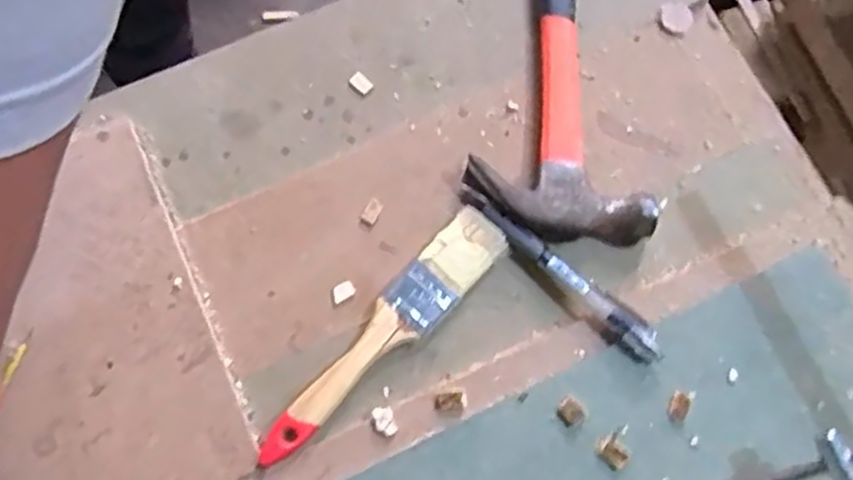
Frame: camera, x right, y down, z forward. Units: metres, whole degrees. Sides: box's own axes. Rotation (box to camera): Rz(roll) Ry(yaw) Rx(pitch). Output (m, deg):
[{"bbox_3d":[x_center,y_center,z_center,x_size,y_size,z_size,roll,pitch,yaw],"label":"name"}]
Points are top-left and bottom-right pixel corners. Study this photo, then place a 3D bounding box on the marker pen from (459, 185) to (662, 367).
[{"bbox_3d":[0.070,0.016,0.395,0.134,0.009,0.016,42,78,12],"label":"marker pen"}]

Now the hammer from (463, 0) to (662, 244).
[{"bbox_3d":[0.076,-0.128,0.436,0.096,0.024,0.263,2,73,1],"label":"hammer"}]

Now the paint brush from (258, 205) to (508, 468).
[{"bbox_3d":[-0.023,0.050,0.389,0.032,0.011,0.166,42,77,11],"label":"paint brush"}]

